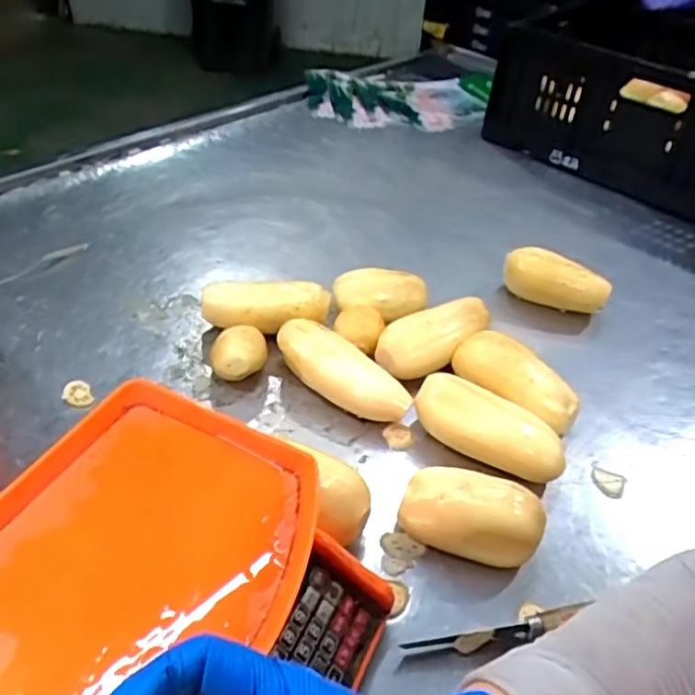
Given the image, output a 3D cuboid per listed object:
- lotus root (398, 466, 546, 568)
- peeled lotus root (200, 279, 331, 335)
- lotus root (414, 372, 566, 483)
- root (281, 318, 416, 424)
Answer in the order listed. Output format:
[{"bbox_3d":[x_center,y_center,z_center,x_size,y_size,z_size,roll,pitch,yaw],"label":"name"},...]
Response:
[{"bbox_3d":[0.115,0.157,0.569,0.126,0.063,0.071,14,42,9],"label":"lotus root"},{"bbox_3d":[-0.100,-0.043,0.758,0.156,0.067,0.061,-2,43,-9],"label":"peeled lotus root"},{"bbox_3d":[0.148,0.091,0.649,0.161,0.061,0.079,27,45,22],"label":"lotus root"},{"bbox_3d":[-0.004,0.029,0.690,0.168,0.063,0.069,22,44,17],"label":"root"}]

